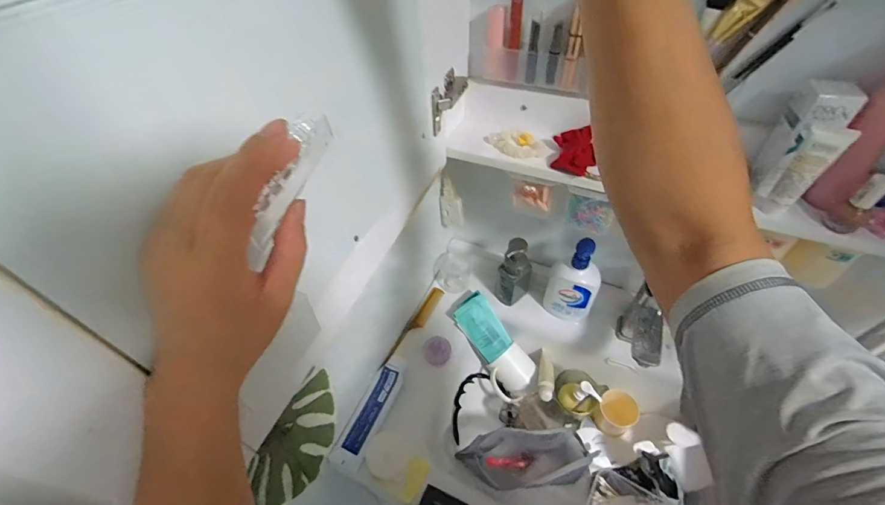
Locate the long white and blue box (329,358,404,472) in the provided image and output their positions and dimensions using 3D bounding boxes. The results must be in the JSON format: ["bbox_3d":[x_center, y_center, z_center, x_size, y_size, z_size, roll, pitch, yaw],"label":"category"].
[{"bbox_3d":[-0.123,0.275,0.653,0.049,0.031,0.172,20,52,19],"label":"long white and blue box"}]

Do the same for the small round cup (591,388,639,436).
[{"bbox_3d":[0.332,0.307,0.742,0.072,0.071,0.065,-36,56,-26],"label":"small round cup"}]

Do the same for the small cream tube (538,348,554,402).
[{"bbox_3d":[0.203,0.238,0.752,0.029,0.026,0.136,10,25,11],"label":"small cream tube"}]

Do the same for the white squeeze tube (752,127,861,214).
[{"bbox_3d":[0.391,-0.088,0.420,0.028,0.098,0.034,-27,53,-20],"label":"white squeeze tube"}]

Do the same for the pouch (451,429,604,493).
[{"bbox_3d":[0.141,0.354,0.669,0.215,0.104,0.098,-7,48,-4],"label":"pouch"}]

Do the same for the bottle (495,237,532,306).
[{"bbox_3d":[0.143,0.038,0.760,0.069,0.159,0.045,-36,56,-26],"label":"bottle"}]

